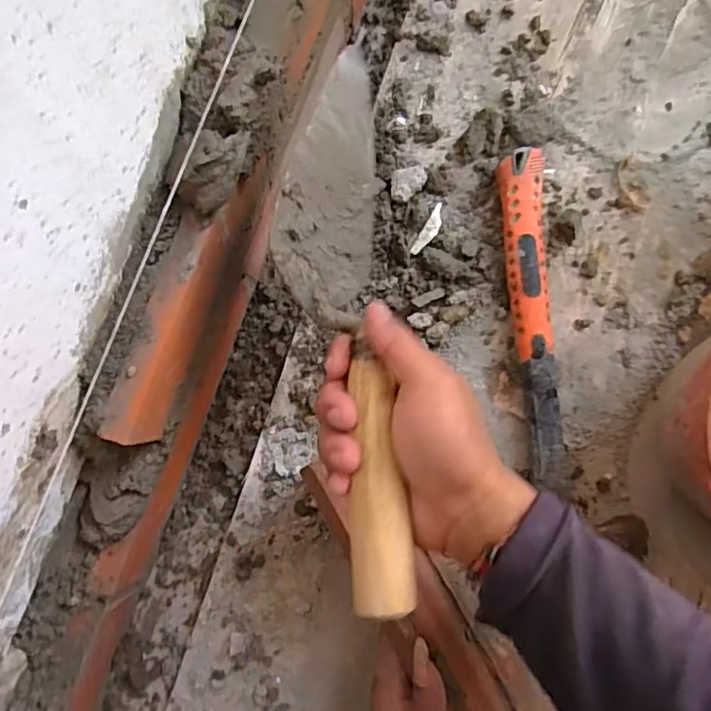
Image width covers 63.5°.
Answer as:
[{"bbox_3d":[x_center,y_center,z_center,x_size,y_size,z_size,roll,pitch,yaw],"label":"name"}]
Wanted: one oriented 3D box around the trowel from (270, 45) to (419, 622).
[{"bbox_3d":[-0.007,-0.021,0.324,0.061,0.067,0.306,-7,73,2],"label":"trowel"}]

